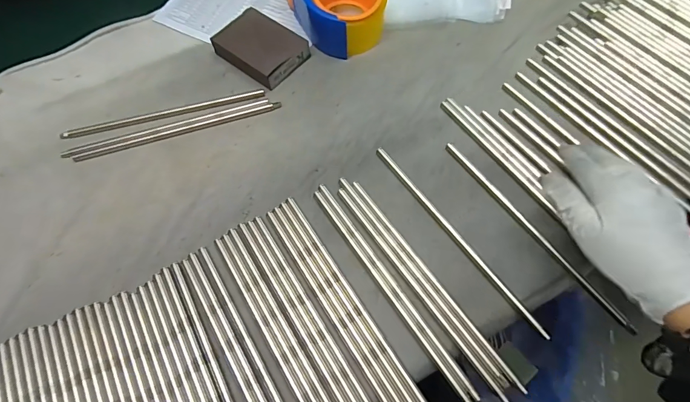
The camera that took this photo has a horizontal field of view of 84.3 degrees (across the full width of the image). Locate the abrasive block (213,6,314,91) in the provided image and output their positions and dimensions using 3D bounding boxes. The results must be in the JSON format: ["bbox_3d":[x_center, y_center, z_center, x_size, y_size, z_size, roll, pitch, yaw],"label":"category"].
[{"bbox_3d":[-0.099,-0.181,0.449,0.096,0.023,0.068,35,70,17],"label":"abrasive block"}]

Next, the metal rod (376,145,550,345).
[{"bbox_3d":[0.099,0.029,0.353,0.008,0.004,0.225,-32,67,-12],"label":"metal rod"}]

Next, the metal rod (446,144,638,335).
[{"bbox_3d":[0.171,0.025,0.352,0.010,0.004,0.225,-33,67,-13],"label":"metal rod"}]

